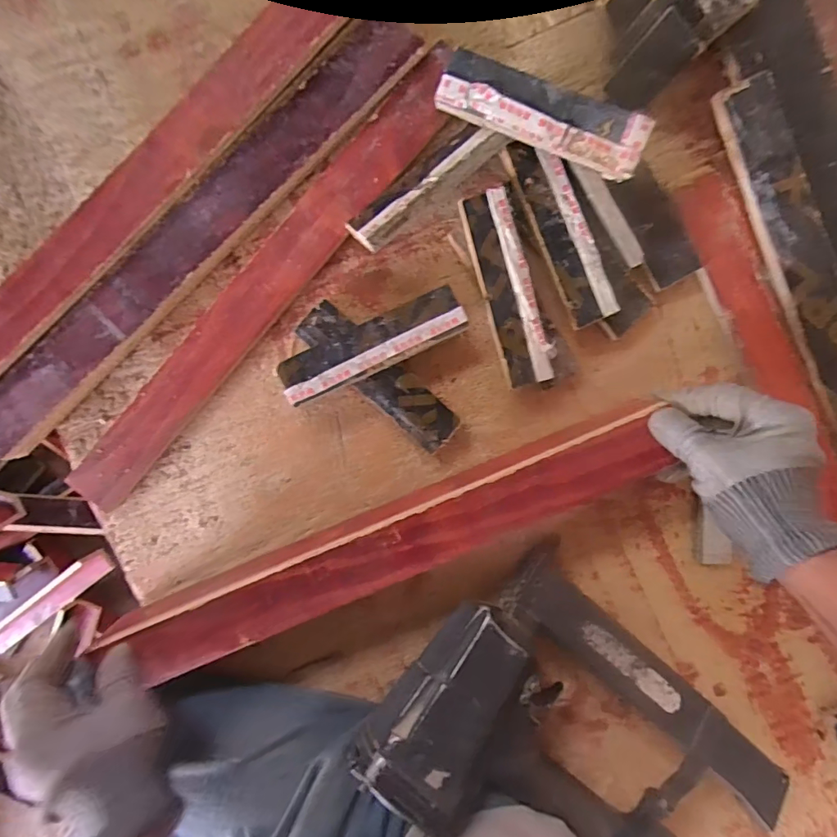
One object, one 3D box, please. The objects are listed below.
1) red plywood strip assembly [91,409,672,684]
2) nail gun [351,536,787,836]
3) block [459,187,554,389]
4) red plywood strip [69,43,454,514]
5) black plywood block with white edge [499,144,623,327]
[{"bbox_3d":[-0.021,0.108,0.382,0.445,0.018,0.055,-23,93,1],"label":"red plywood strip assembly"},{"bbox_3d":[0.129,0.289,0.389,0.331,0.069,0.252,45,64,-1],"label":"nail gun"},{"bbox_3d":[0.075,-0.107,0.408,0.040,0.031,0.160,-16,94,2],"label":"block"},{"bbox_3d":[-0.137,-0.113,0.419,0.048,0.018,0.485,42,94,-2],"label":"red plywood strip"},{"bbox_3d":[0.121,-0.156,0.403,0.041,0.021,0.156,-23,93,3],"label":"black plywood block with white edge"}]

